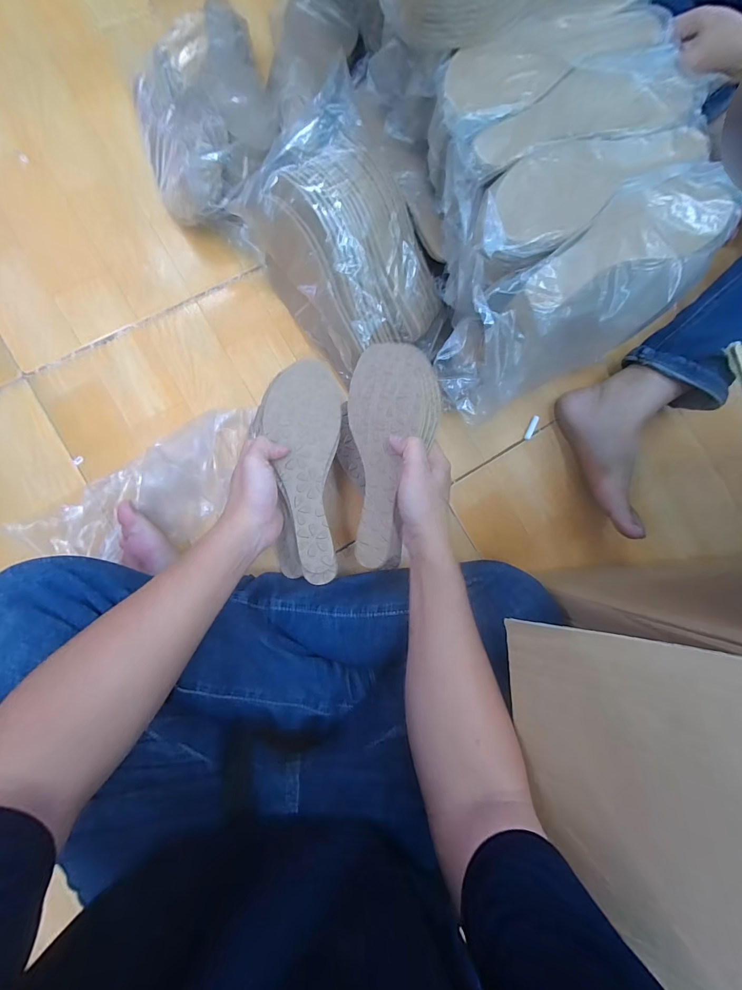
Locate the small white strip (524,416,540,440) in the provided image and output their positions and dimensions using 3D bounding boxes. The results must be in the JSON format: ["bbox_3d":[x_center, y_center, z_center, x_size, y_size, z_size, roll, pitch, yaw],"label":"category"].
[{"bbox_3d":[0.235,-0.098,0.578,0.010,0.004,0.039,25,84,-3],"label":"small white strip"}]

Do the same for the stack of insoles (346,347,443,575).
[{"bbox_3d":[0.027,-0.041,0.410,0.088,0.038,0.224,-4,83,21],"label":"stack of insoles"}]

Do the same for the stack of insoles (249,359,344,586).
[{"bbox_3d":[-0.073,-0.028,0.416,0.085,0.021,0.230,-2,82,-6],"label":"stack of insoles"}]

